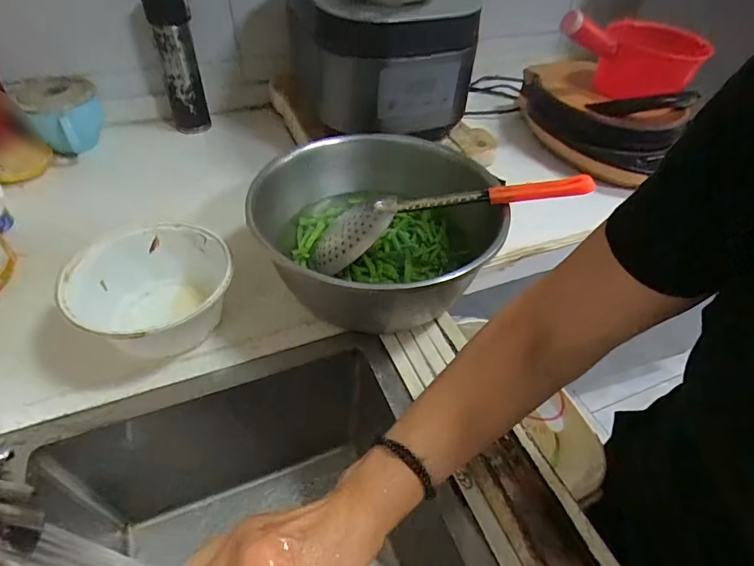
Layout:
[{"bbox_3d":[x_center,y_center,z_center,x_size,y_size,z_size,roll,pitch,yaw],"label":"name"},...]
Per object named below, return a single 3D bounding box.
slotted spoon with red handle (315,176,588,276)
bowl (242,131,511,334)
[{"bbox_3d":[0.075,-0.077,0.498,0.314,0.035,0.076,-12,45,8],"label":"slotted spoon with red handle"},{"bbox_3d":[0.002,-0.067,0.543,0.283,0.136,0.313,-5,46,-9],"label":"bowl"}]

